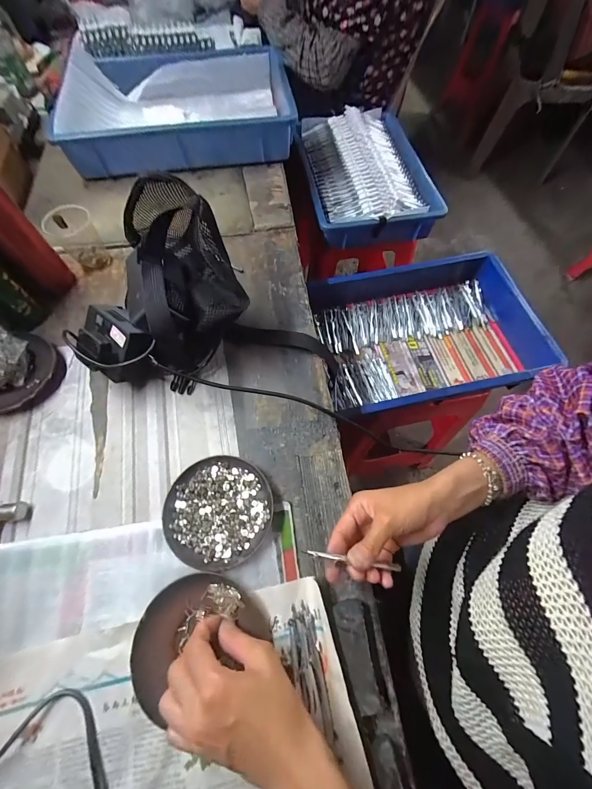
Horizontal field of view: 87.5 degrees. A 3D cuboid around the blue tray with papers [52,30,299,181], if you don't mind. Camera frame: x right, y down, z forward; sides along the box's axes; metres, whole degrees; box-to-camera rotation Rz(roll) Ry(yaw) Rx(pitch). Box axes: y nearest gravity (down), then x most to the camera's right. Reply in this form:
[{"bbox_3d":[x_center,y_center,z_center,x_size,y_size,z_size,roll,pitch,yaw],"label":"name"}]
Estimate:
[{"bbox_3d":[-0.226,-0.548,0.604,0.415,0.109,0.267,-6,64,-3],"label":"blue tray with papers"}]

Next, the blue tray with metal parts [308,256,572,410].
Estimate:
[{"bbox_3d":[0.268,-0.118,0.601,0.426,0.081,0.284,-10,64,-5],"label":"blue tray with metal parts"}]

